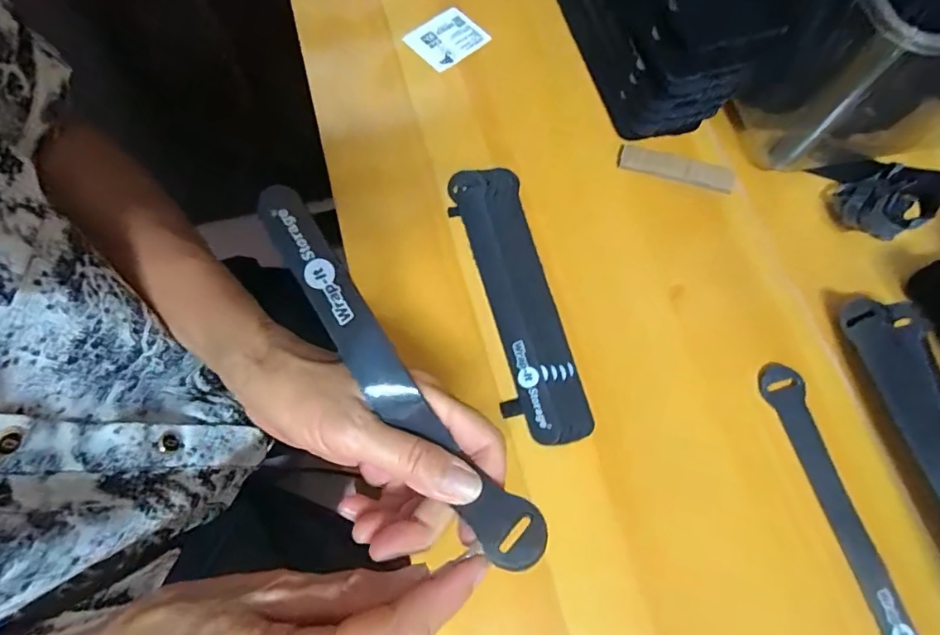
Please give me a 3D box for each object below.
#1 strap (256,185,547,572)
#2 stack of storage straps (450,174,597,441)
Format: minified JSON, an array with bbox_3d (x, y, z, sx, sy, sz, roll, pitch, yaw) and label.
[{"bbox_3d":[-0.032,0.026,0.223,0.027,0.012,0.190,-36,89,-14],"label":"strap"},{"bbox_3d":[0.031,-0.015,0.351,0.050,0.008,0.201,-13,72,-5],"label":"stack of storage straps"}]

